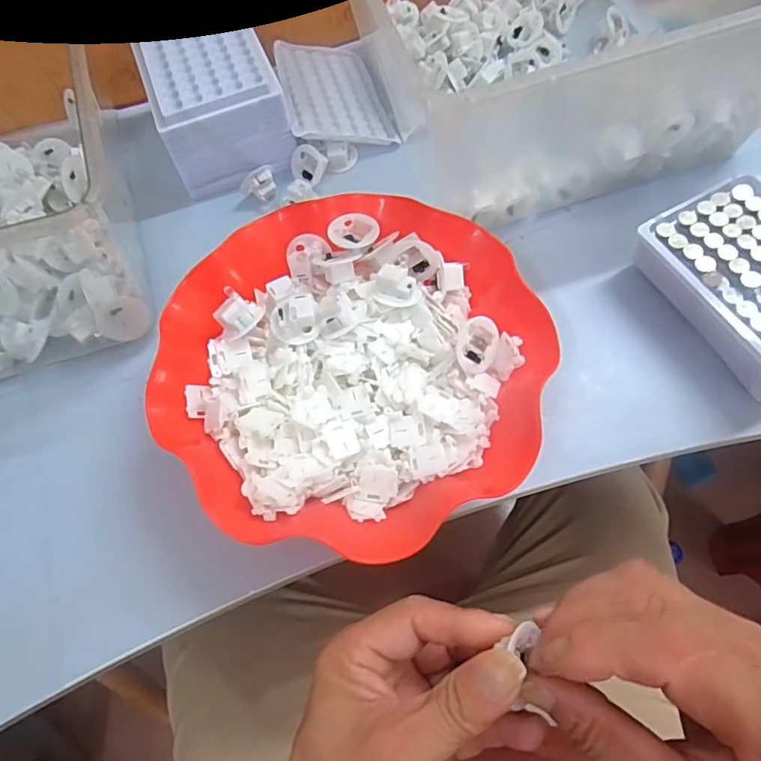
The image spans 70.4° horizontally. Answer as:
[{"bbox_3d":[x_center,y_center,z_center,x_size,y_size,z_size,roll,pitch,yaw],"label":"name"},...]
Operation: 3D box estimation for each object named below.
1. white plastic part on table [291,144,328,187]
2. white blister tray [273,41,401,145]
[{"bbox_3d":[-0.059,-0.181,0.454,0.030,0.030,0.018,33,28,8],"label":"white plastic part on table"},{"bbox_3d":[-0.044,-0.255,0.473,0.088,0.007,0.123,-8,64,-22],"label":"white blister tray"}]

